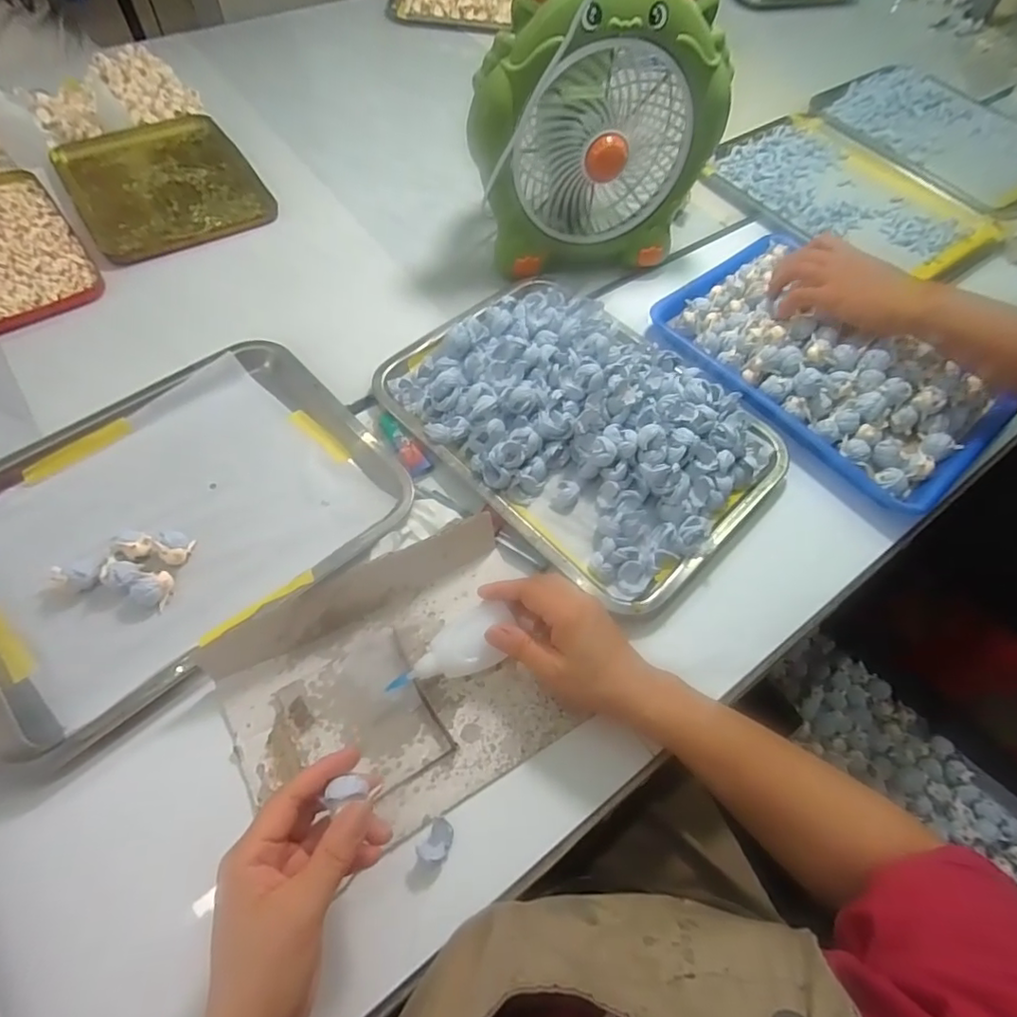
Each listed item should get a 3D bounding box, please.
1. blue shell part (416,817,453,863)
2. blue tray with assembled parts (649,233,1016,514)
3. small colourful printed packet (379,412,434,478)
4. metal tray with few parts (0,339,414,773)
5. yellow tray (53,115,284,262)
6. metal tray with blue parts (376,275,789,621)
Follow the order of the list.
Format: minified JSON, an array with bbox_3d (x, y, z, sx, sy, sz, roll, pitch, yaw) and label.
[{"bbox_3d":[-0.047,0.220,0.382,0.019,0.010,0.025,30,62,13],"label":"blue shell part"},{"bbox_3d":[0.338,-0.163,0.604,0.246,0.039,0.335,-36,69,-22],"label":"blue tray with assembled parts"},{"bbox_3d":[-0.098,-0.062,0.543,0.024,0.011,0.072,-31,67,-20],"label":"small colourful printed packet"},{"bbox_3d":[-0.286,0.005,0.484,0.346,0.031,0.265,-37,69,-22],"label":"metal tray with few parts"},{"bbox_3d":[-0.422,-0.400,0.713,0.201,0.015,0.258,-29,66,-19],"label":"yellow tray"},{"bbox_3d":[0.068,-0.097,0.541,0.255,0.042,0.345,-38,69,-22],"label":"metal tray with blue parts"}]

